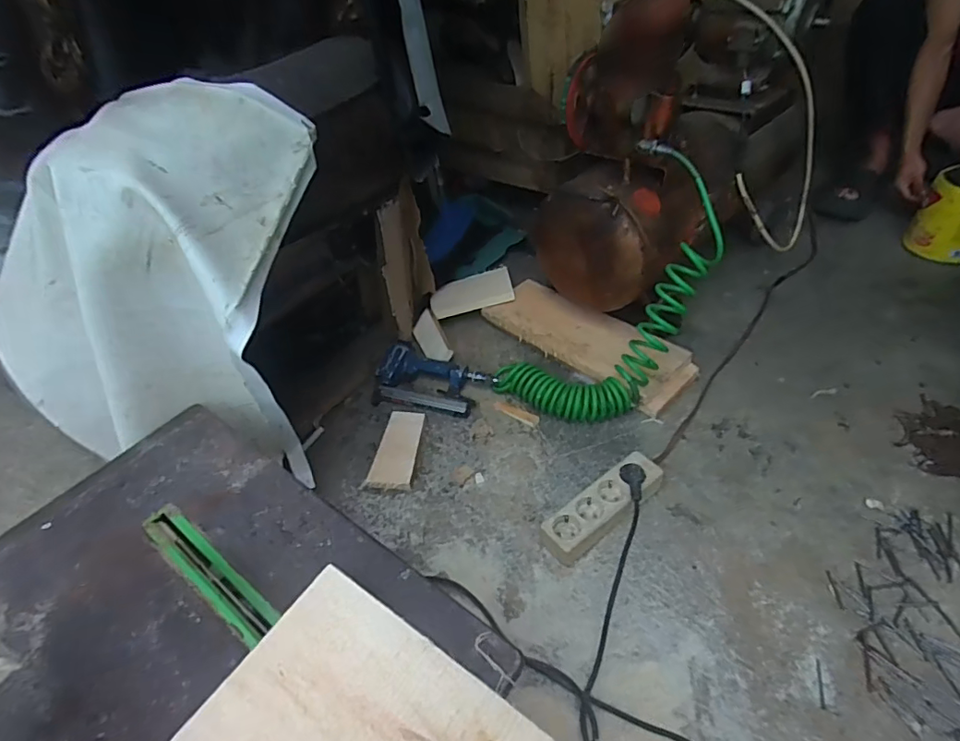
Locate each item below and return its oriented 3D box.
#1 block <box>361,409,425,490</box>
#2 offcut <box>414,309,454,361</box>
[{"bbox_3d":[-0.137,0.130,0.872,0.070,0.017,0.150,4,41,8],"label":"block"},{"bbox_3d":[-0.098,-0.064,1.051,0.058,0.018,0.142,-39,50,14],"label":"offcut"}]

